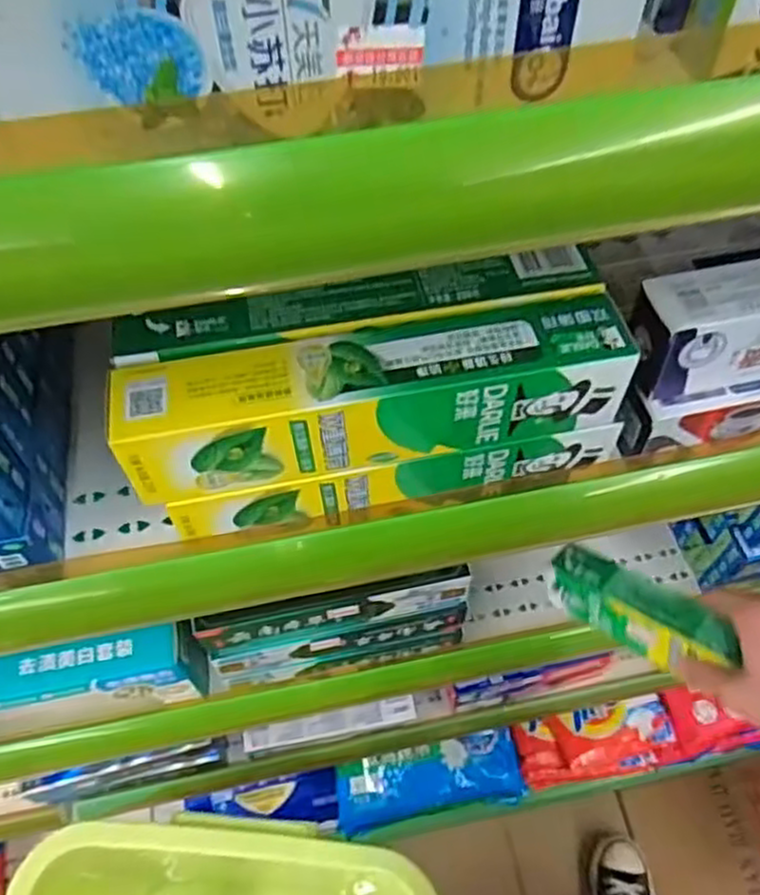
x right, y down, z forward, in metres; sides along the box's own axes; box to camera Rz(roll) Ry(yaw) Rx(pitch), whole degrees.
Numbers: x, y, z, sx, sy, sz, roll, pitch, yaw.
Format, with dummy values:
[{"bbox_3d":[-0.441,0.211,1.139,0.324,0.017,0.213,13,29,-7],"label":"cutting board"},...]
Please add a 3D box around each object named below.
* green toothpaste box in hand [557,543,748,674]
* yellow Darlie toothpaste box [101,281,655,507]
[{"bbox_3d":[0.192,0.121,0.544,0.140,0.042,0.042,24,58,42],"label":"green toothpaste box in hand"},{"bbox_3d":[-0.001,-0.025,0.350,0.231,0.052,0.046,-10,58,-5],"label":"yellow Darlie toothpaste box"}]

